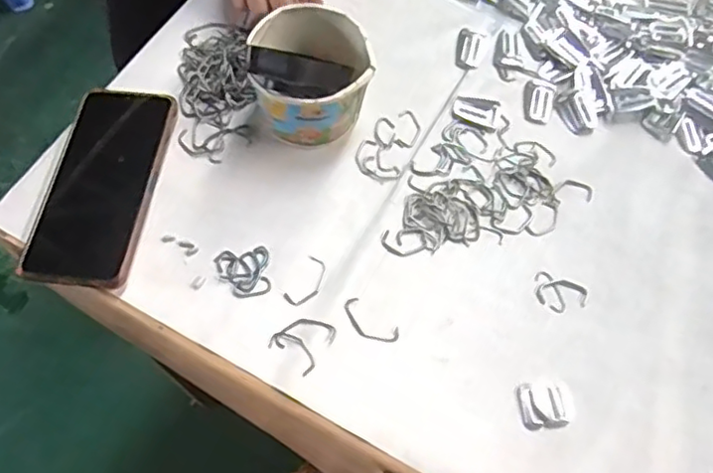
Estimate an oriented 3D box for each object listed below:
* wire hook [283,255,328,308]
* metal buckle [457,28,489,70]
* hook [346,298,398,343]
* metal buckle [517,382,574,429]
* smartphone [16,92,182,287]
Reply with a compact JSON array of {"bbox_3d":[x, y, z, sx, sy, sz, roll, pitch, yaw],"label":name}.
[{"bbox_3d":[-0.036,0.035,0.458,0.020,0.004,0.040,29,69,9],"label":"wire hook"},{"bbox_3d":[0.103,-0.170,0.552,0.025,0.004,0.042,15,68,4],"label":"metal buckle"},{"bbox_3d":[0.009,0.063,0.446,0.045,0.004,0.020,35,70,12],"label":"hook"},{"bbox_3d":[0.134,0.118,0.434,0.038,0.005,0.031,-8,68,-6],"label":"metal buckle"},{"bbox_3d":[-0.196,-0.042,0.476,0.079,0.013,0.167,8,67,1],"label":"smartphone"}]

